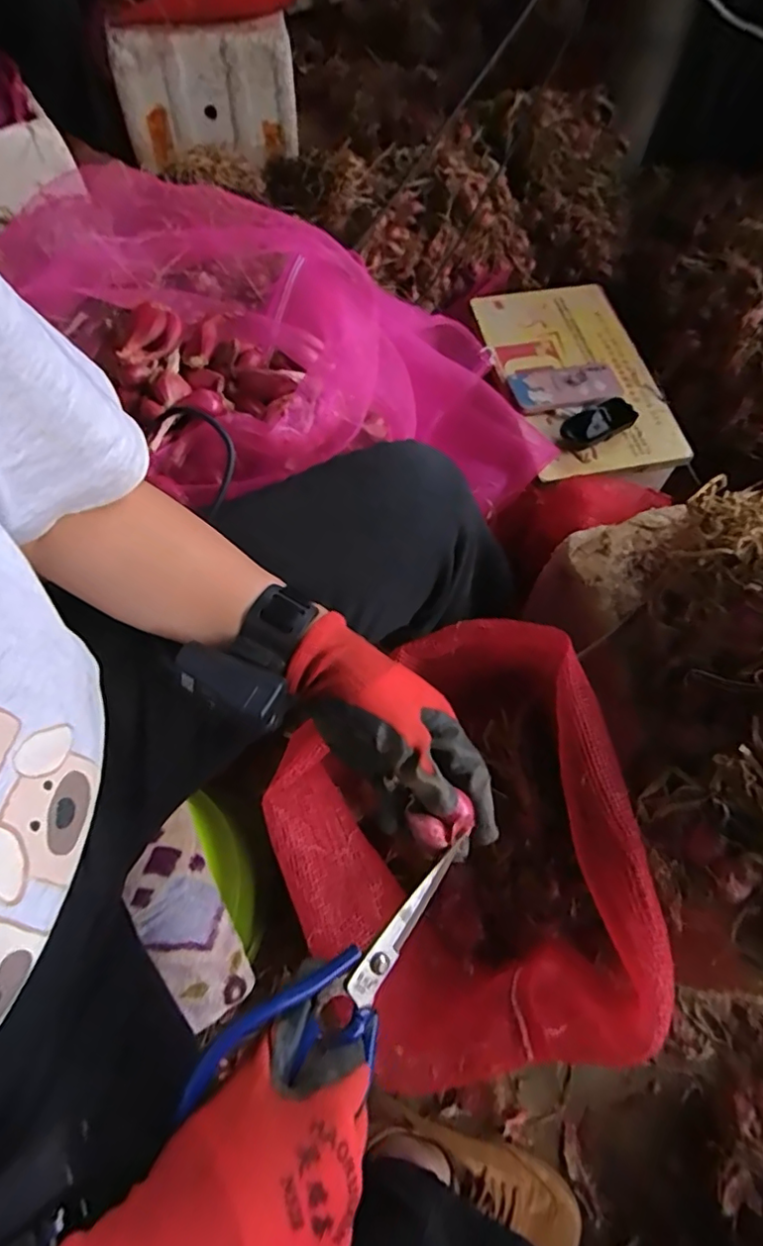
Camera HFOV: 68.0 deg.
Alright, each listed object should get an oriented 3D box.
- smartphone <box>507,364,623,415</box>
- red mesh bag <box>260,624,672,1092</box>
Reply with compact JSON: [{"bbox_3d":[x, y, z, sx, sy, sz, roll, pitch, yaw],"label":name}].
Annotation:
[{"bbox_3d":[0.281,-0.361,0.858,0.163,0.011,0.086,-6,65,-4],"label":"smartphone"},{"bbox_3d":[0.049,0.180,0.517,0.297,0.203,0.327,-12,65,-7],"label":"red mesh bag"}]

